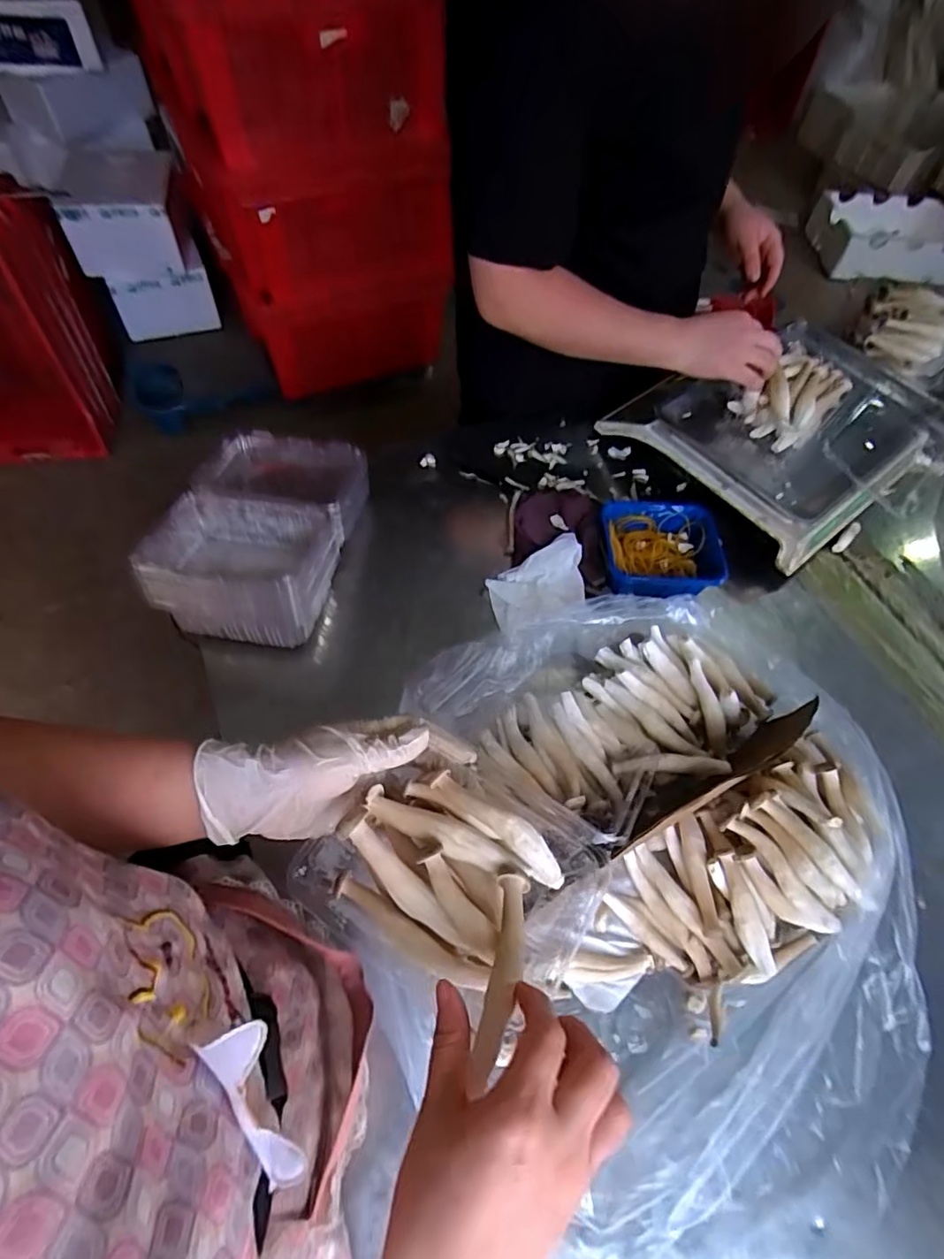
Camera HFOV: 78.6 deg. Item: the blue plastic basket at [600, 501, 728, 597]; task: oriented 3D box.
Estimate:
[{"bbox_3d":[0.233,-0.087,0.707,0.145,0.046,0.152,-2,60,-5],"label":"blue plastic basket"}]

